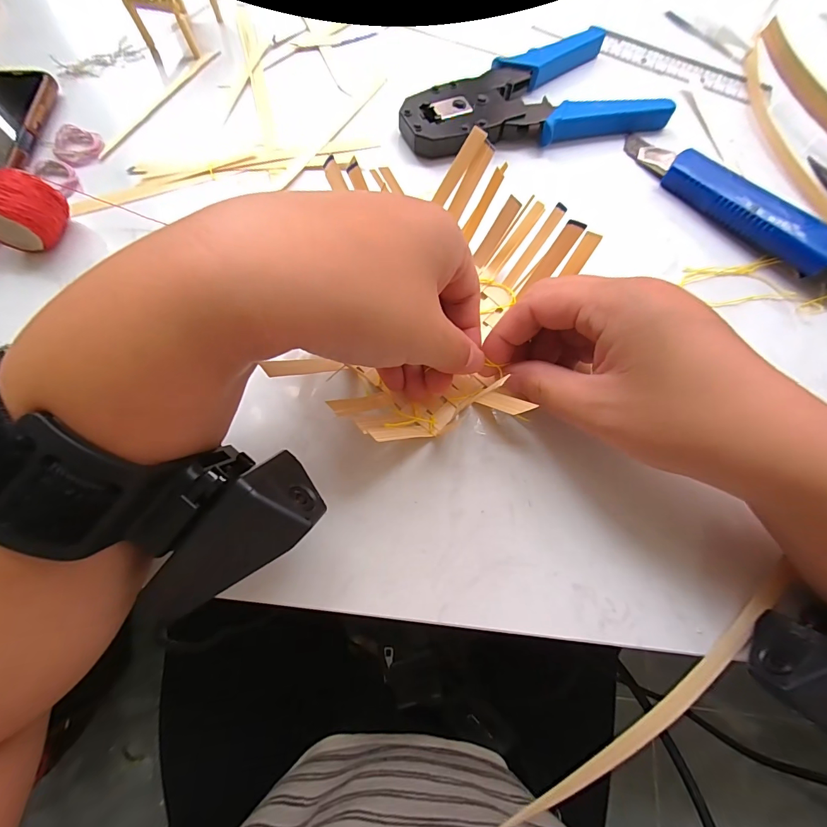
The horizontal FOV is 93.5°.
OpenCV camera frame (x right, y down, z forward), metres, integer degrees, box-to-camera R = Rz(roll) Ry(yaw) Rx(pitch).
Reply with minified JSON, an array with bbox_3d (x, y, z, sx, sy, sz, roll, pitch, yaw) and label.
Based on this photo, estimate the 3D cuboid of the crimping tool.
[{"bbox_3d":[0.081,-0.232,0.285,0.189,0.018,0.100,-16,72,-8],"label":"crimping tool"}]

